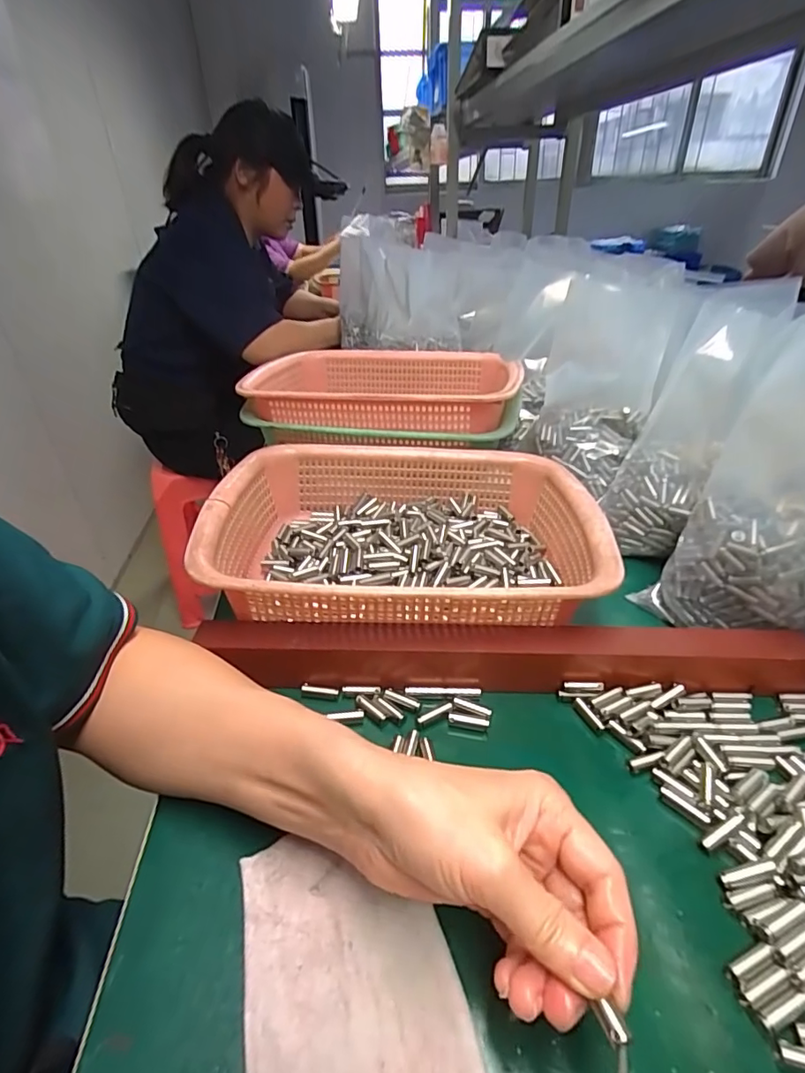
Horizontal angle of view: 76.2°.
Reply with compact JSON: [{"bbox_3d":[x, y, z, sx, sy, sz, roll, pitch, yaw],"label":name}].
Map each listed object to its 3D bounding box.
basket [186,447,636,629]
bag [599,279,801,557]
[{"bbox_3d":[0.004,-0.006,0.423,0.290,0.073,0.224,-2,34,1],"label":"basket"},{"bbox_3d":[0.236,-0.095,0.431,0.078,0.211,0.081,-28,41,-33],"label":"bag"}]

